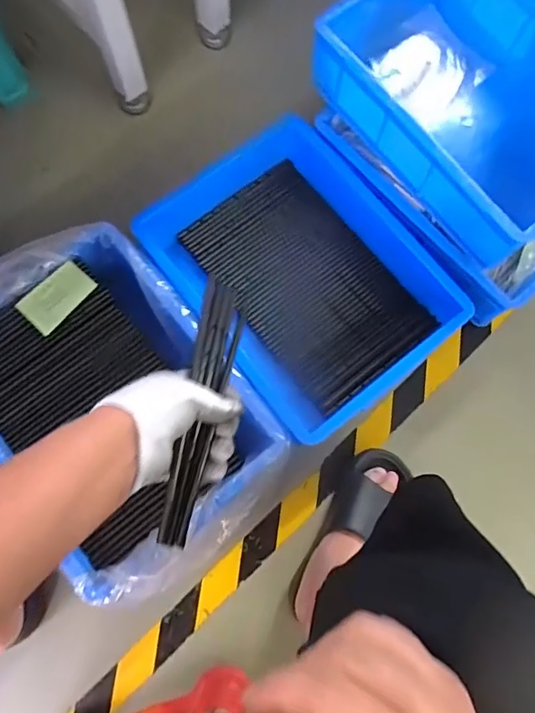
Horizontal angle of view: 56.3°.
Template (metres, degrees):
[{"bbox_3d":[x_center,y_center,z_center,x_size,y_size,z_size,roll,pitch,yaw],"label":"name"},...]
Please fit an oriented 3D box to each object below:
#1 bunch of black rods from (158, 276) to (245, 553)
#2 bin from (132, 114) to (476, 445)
[{"bbox_3d":[-0.054,0.043,0.416,0.033,0.030,0.220,12,77,2],"label":"bunch of black rods"},{"bbox_3d":[0.050,-0.117,0.756,0.327,0.108,0.414,-38,80,-9],"label":"bin"}]

